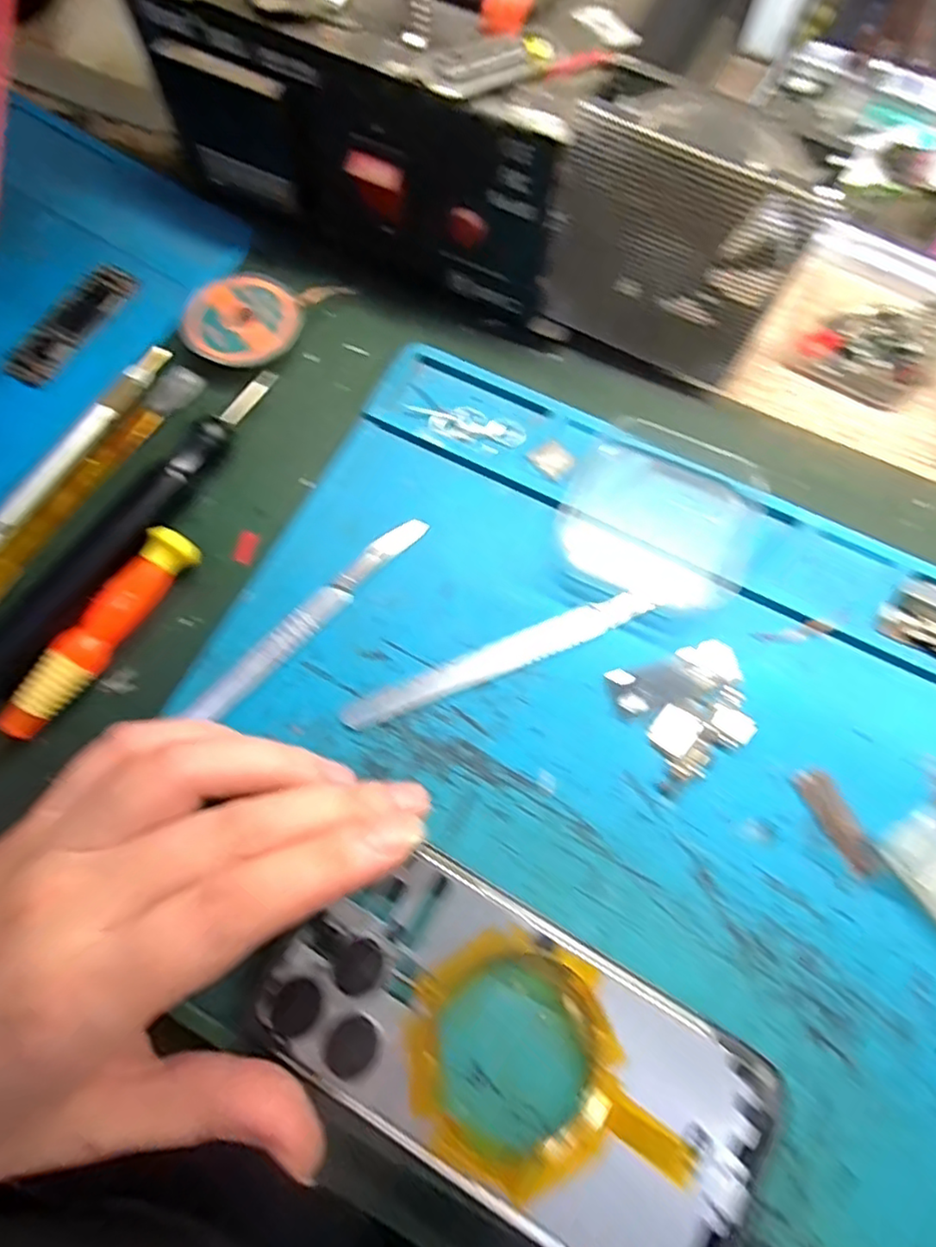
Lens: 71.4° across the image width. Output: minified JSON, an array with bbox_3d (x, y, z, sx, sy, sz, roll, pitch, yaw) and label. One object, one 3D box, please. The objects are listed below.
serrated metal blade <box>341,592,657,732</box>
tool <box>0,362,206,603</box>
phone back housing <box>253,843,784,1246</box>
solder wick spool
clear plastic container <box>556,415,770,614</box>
[{"bbox_3d":[0.012,0.012,0.229,0.113,0.004,0.013,-23,74,-7],"label":"serrated metal blade"},{"bbox_3d":[-0.145,-0.054,0.250,0.016,0.008,0.120,31,75,9],"label":"tool"},{"bbox_3d":[0.014,0.123,0.187,0.142,0.007,0.070,27,76,8],"label":"phone back housing"},{"bbox_3d":[-0.084,-0.129,0.265,0.040,0.011,0.063,42,77,11],"label":"solder wick spool"},{"bbox_3d":[0.071,-0.039,0.236,0.069,0.017,0.057,28,75,8],"label":"clear plastic container"}]

